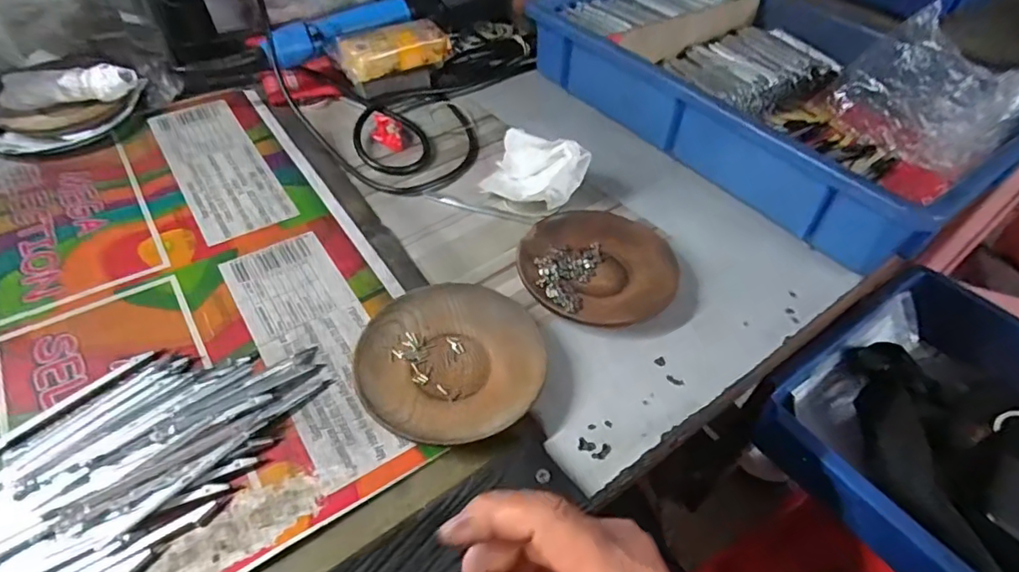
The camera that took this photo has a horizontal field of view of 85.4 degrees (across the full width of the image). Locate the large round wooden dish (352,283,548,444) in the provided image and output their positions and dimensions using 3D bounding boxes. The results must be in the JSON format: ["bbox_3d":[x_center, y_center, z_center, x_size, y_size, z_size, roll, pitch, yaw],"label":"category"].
[{"bbox_3d":[-0.037,0.047,0.347,0.112,0.018,0.112,2,47,-3],"label":"large round wooden dish"}]

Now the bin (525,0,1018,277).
[{"bbox_3d":[0.257,-0.213,0.572,0.296,0.084,0.433,-27,55,-26],"label":"bin"}]

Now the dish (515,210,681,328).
[{"bbox_3d":[0.064,-0.014,0.413,0.111,0.019,0.105,2,47,-3],"label":"dish"}]

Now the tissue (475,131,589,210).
[{"bbox_3d":[0.017,-0.105,0.472,0.085,0.052,0.061,32,53,23],"label":"tissue"}]

